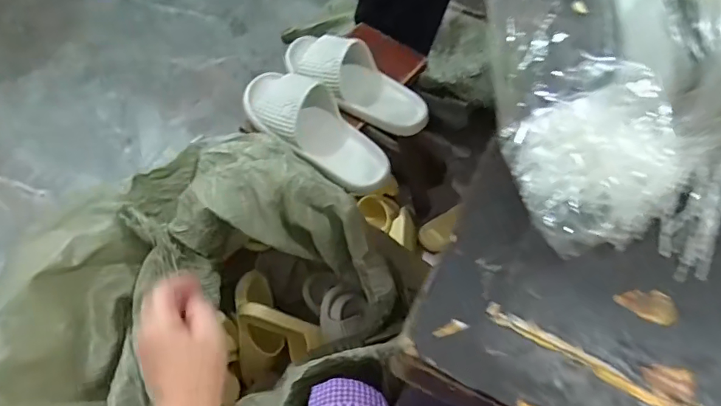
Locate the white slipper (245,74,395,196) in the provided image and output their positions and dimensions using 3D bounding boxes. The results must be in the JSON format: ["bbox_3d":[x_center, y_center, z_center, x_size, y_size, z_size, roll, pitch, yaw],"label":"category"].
[{"bbox_3d":[-0.079,-0.124,0.759,0.288,0.069,0.107,36,63,18],"label":"white slipper"}]

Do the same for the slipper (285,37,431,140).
[{"bbox_3d":[-0.020,-0.207,0.810,0.279,0.084,0.114,30,62,15],"label":"slipper"}]

